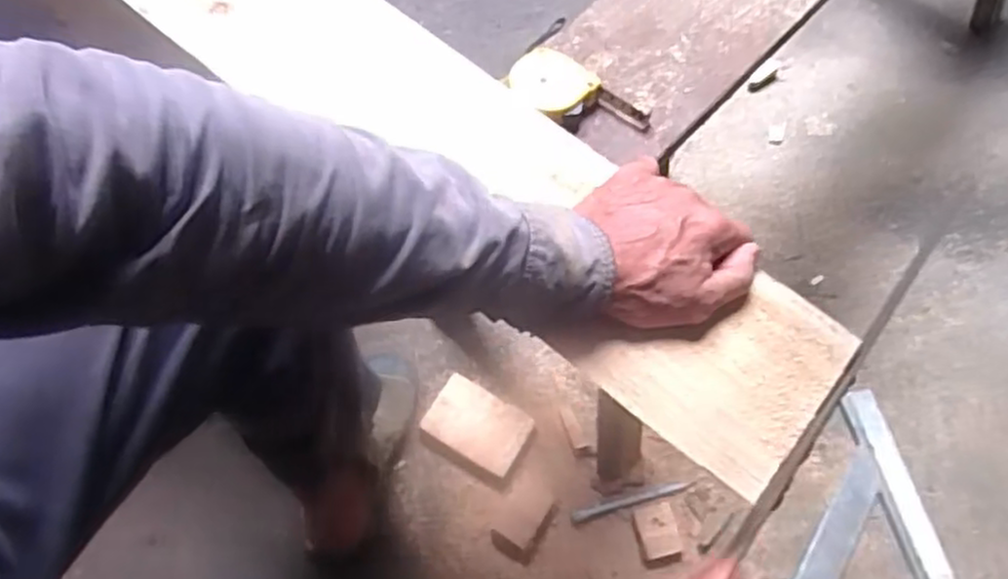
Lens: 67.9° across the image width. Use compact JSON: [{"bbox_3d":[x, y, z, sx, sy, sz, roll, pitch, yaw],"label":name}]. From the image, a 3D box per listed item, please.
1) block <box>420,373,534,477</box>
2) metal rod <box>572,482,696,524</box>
[{"bbox_3d":[-0.031,0.163,0.901,0.117,0.029,0.077,29,66,11],"label":"block"},{"bbox_3d":[0.152,0.250,0.884,0.149,0.018,0.016,-16,62,-6],"label":"metal rod"}]

